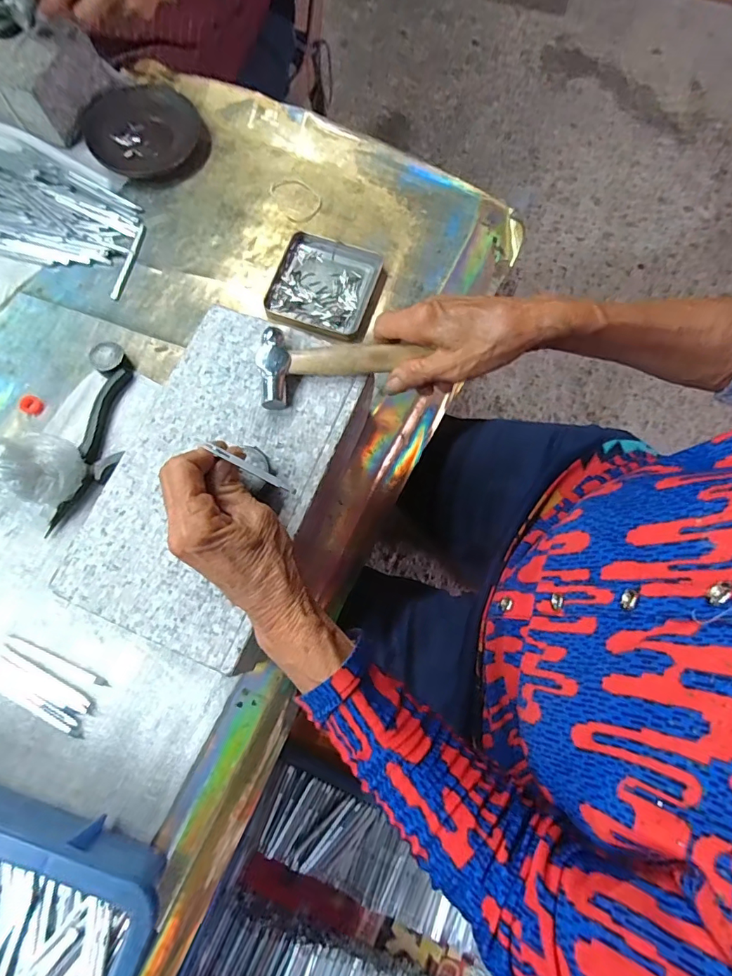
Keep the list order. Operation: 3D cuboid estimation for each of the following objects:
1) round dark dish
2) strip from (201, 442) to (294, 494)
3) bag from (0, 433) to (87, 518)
[{"bbox_3d":[-0.244,-0.393,0.520,0.124,0.028,0.115,0,75,0],"label":"round dark dish"},{"bbox_3d":[-0.068,-0.012,0.273,0.060,0.004,0.005,29,74,-5],"label":"strip"},{"bbox_3d":[-0.262,-0.014,0.381,0.051,0.066,0.059,30,76,9],"label":"bag"}]

